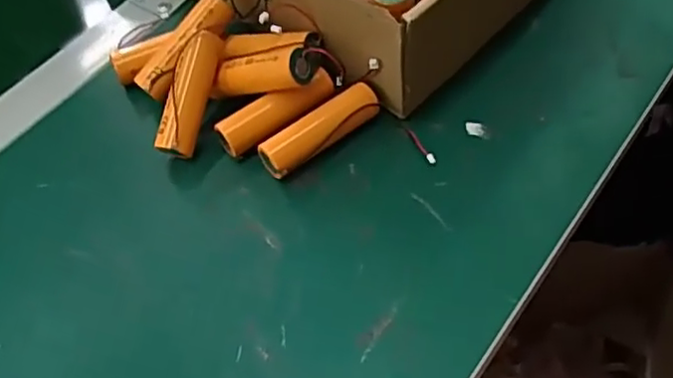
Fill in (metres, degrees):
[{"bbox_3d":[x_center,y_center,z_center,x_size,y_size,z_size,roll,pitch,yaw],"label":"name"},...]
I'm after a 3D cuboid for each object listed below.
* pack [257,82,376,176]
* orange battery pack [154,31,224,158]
[{"bbox_3d":[-0.009,-0.032,0.372,0.073,0.020,0.022,-36,59,-19],"label":"pack"},{"bbox_3d":[-0.083,-0.055,0.376,0.019,0.015,0.074,11,76,13],"label":"orange battery pack"}]

